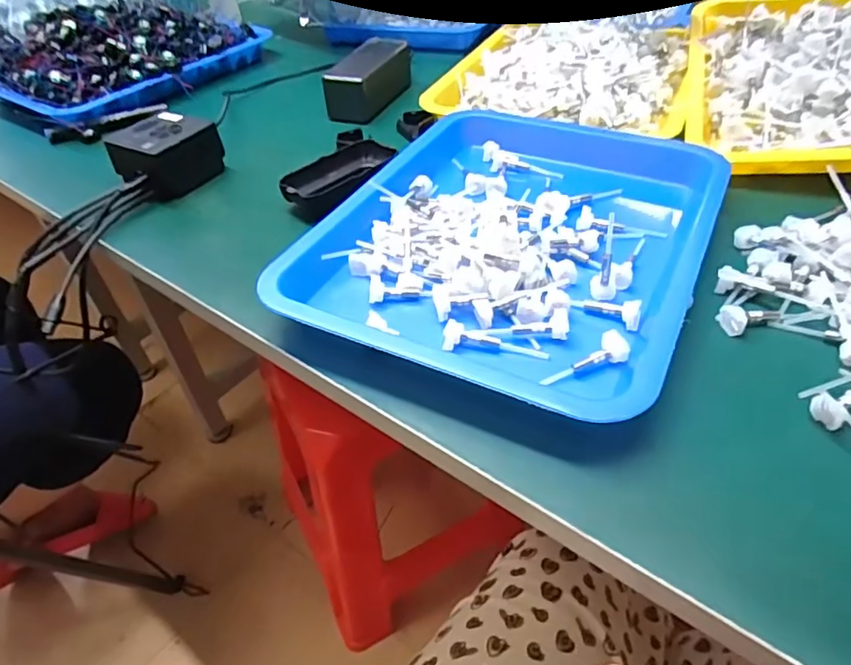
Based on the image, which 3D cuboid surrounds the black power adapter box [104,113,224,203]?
[{"bbox_3d":[-0.247,-0.171,0.553,0.065,0.050,0.087,25,51,27],"label":"black power adapter box"}]

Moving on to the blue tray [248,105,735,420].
[{"bbox_3d":[0.072,-0.082,0.439,0.258,0.031,0.324,19,48,22],"label":"blue tray"}]

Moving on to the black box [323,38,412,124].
[{"bbox_3d":[-0.065,-0.299,0.678,0.059,0.051,0.129,14,47,18],"label":"black box"}]

